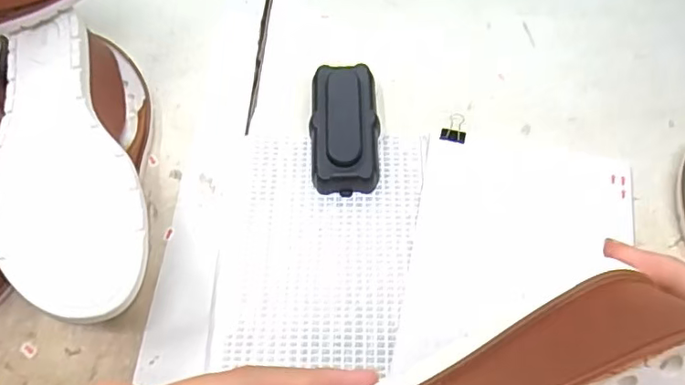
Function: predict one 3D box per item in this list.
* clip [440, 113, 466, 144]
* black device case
[{"bbox_3d":[0.088,-0.050,0.432,0.019,0.009,0.023,14,67,7],"label":"clip"},{"bbox_3d":[0.002,-0.051,0.425,0.051,0.026,0.103,-1,66,1],"label":"black device case"}]

